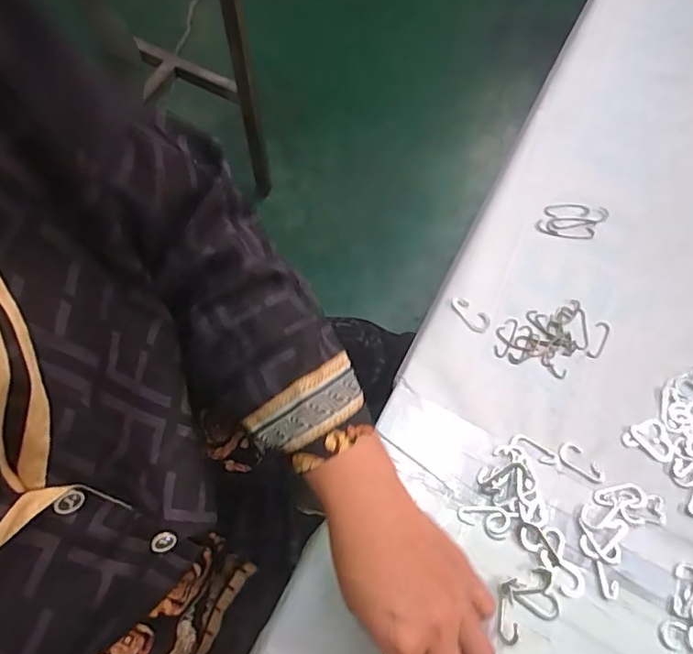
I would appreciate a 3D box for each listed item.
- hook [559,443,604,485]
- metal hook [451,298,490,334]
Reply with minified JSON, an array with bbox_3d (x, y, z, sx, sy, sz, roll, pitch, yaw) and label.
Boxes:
[{"bbox_3d":[0.179,0.103,0.406,0.036,0.004,0.019,35,71,10],"label":"hook"},{"bbox_3d":[0.104,-0.010,0.452,0.037,0.005,0.018,31,70,9],"label":"metal hook"}]

